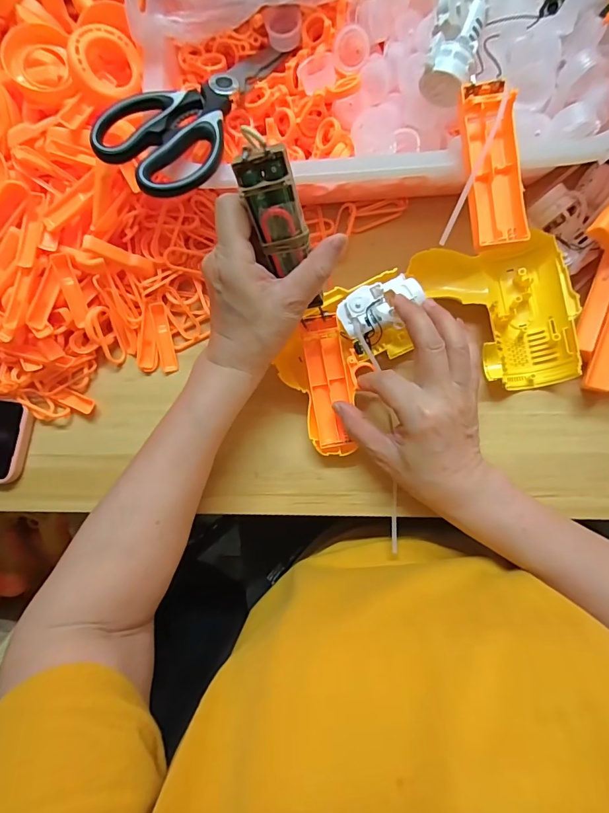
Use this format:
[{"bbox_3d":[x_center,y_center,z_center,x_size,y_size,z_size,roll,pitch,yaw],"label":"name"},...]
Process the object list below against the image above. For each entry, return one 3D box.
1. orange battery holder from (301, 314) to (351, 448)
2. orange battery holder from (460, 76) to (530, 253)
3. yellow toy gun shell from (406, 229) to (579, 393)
[{"bbox_3d":[0.019,-0.022,0.349,0.032,0.022,0.108,-6,93,5],"label":"orange battery holder"},{"bbox_3d":[0.127,-0.163,0.278,0.034,0.028,0.107,-6,81,5],"label":"orange battery holder"},{"bbox_3d":[0.161,-0.077,0.348,0.114,0.031,0.125,-8,81,5],"label":"yellow toy gun shell"}]

